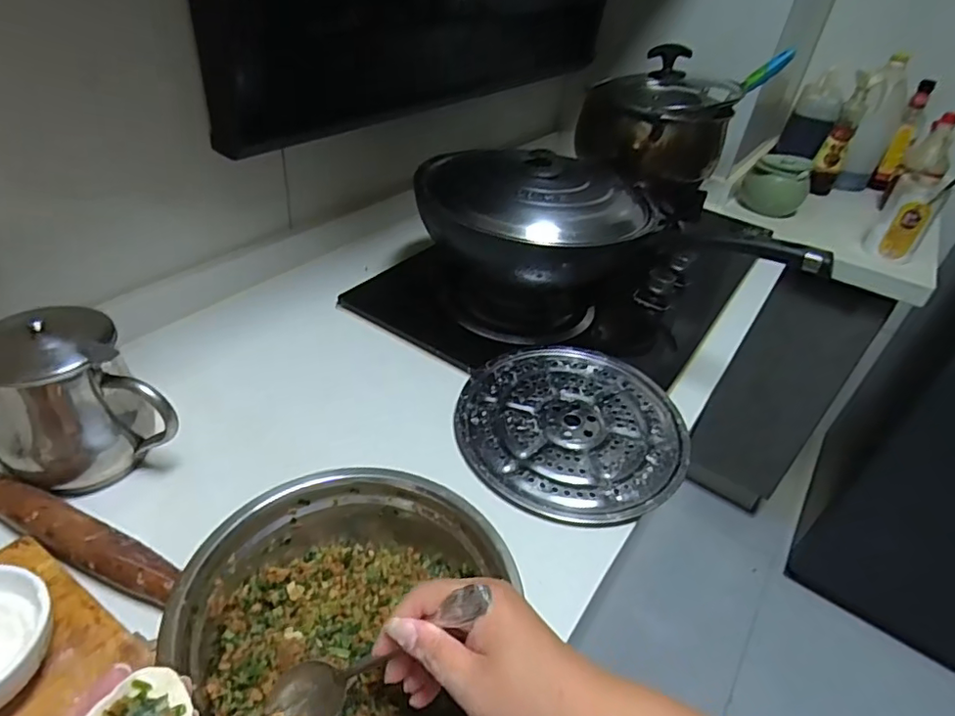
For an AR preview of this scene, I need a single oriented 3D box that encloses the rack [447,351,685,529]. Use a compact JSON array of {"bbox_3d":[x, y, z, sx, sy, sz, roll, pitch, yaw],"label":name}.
[{"bbox_3d":[0.104,0.073,0.641,0.243,0.026,0.244,5,38,-4],"label":"rack"}]

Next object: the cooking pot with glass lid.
[{"bbox_3d":[0.315,-0.416,0.983,0.212,0.169,0.192,-13,42,-24],"label":"cooking pot with glass lid"}]

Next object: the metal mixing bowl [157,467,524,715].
[{"bbox_3d":[-0.086,0.189,0.408,0.216,0.080,0.217,5,38,-4],"label":"metal mixing bowl"}]

